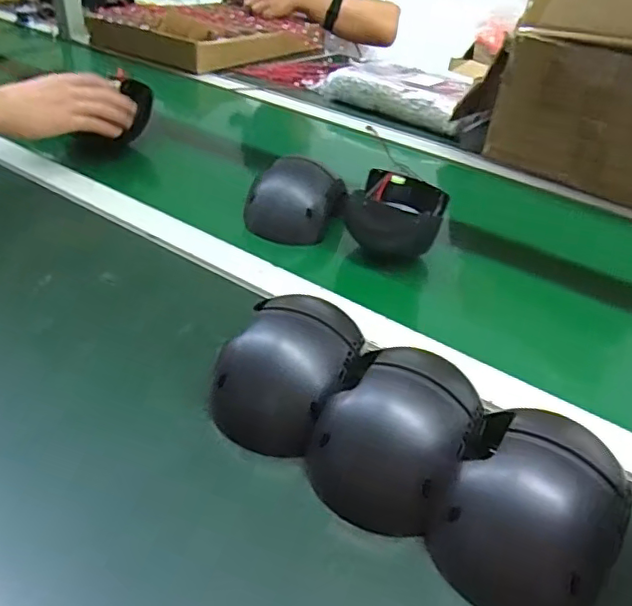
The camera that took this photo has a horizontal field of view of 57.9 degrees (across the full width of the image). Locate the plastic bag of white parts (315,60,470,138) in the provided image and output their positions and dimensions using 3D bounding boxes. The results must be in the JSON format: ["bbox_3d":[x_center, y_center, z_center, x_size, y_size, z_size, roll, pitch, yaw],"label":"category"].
[{"bbox_3d":[0.153,-0.370,0.994,0.290,0.044,0.172,26,41,25],"label":"plastic bag of white parts"}]

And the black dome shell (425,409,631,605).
[{"bbox_3d":[0.121,0.120,0.328,0.090,0.082,0.106,23,39,21],"label":"black dome shell"}]

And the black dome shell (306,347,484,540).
[{"bbox_3d":[0.053,0.078,0.360,0.089,0.064,0.107,22,39,20],"label":"black dome shell"}]

